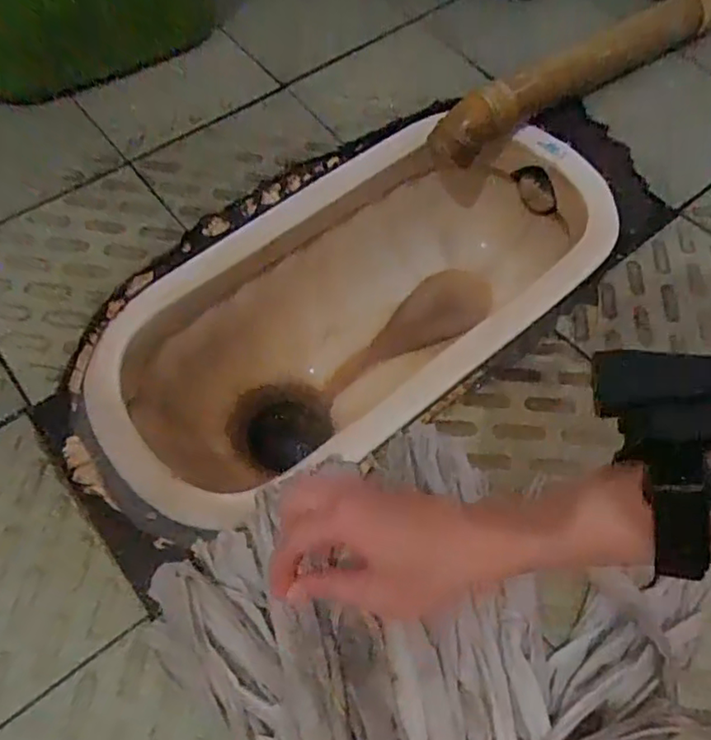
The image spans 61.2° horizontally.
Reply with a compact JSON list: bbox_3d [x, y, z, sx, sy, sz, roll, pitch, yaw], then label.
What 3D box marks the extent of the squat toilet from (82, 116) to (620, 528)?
[{"bbox_3d":[0.007,-0.042,0.641,0.532,0.203,0.269,-36,66,-20],"label":"squat toilet"}]

